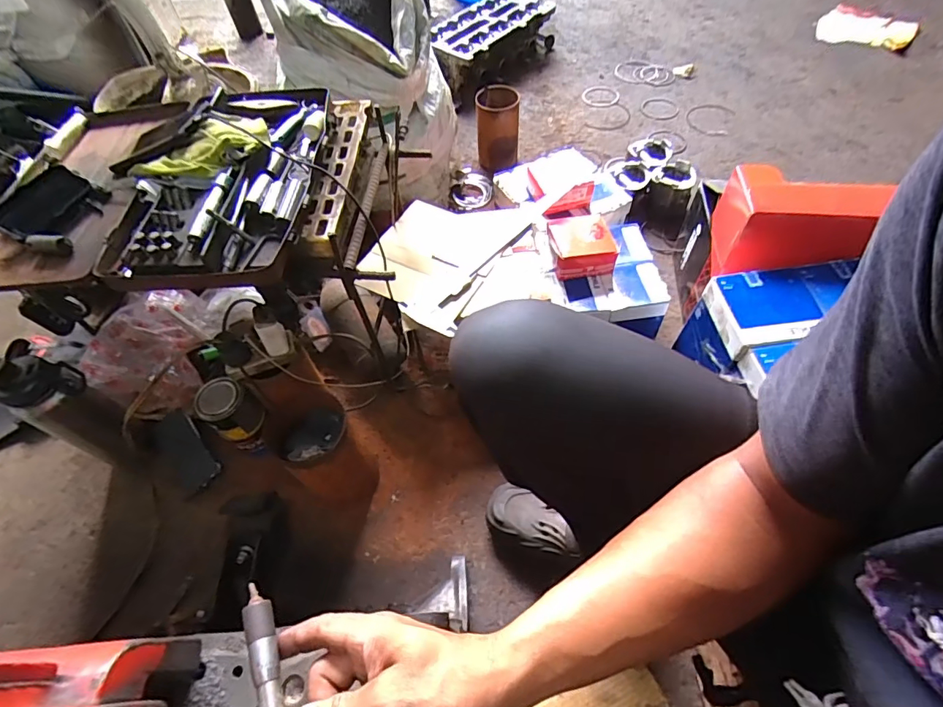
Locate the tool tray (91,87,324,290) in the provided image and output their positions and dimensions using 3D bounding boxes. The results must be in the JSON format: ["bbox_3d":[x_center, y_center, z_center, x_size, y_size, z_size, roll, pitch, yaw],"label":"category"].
[{"bbox_3d":[-0.322,-0.236,0.591,0.247,0.060,0.361,-5,56,1],"label":"tool tray"}]

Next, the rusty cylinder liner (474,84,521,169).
[{"bbox_3d":[0.065,-0.552,1.158,0.101,0.167,0.106,0,56,4],"label":"rusty cylinder liner"}]

